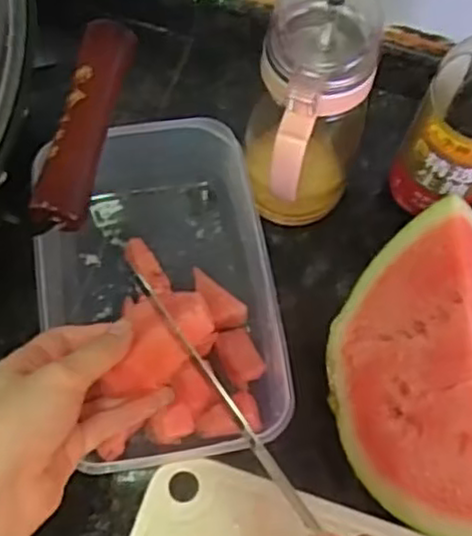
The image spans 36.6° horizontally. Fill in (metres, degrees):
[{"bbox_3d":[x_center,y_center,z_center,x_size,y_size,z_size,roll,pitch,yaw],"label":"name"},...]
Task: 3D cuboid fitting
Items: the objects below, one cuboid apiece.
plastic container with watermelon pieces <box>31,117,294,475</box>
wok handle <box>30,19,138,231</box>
[{"bbox_3d":[-0.056,0.009,0.495,0.144,0.080,0.231,-9,67,-6],"label":"plastic container with watermelon pieces"},{"bbox_3d":[-0.075,-0.072,0.353,0.023,0.022,0.111,11,66,2],"label":"wok handle"}]

